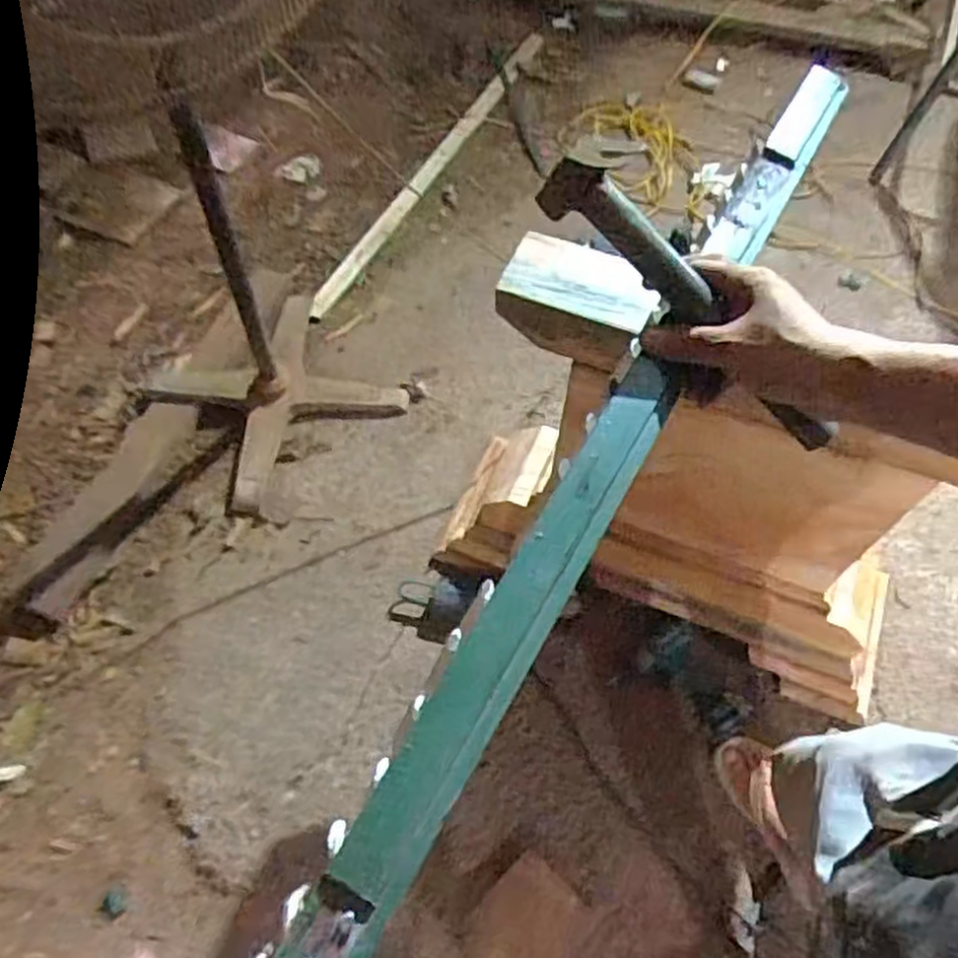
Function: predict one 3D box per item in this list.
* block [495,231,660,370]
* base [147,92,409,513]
[{"bbox_3d":[0.123,-0.219,0.962,0.179,0.091,0.124,21,60,11],"label":"block"},{"bbox_3d":[-0.406,-0.300,1.332,0.398,0.574,0.391,-37,68,-20],"label":"base"}]

